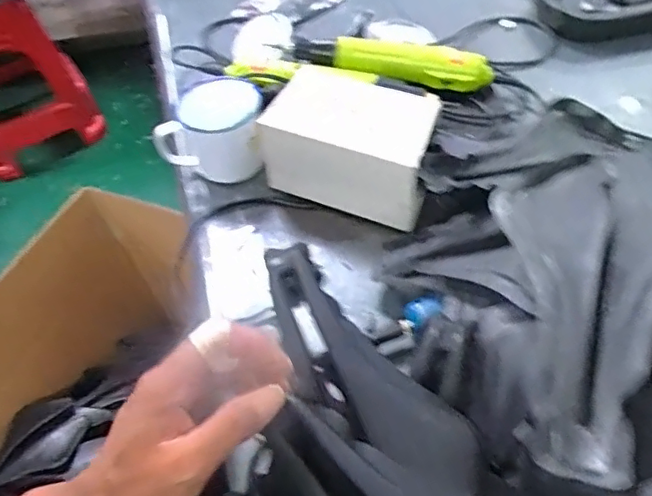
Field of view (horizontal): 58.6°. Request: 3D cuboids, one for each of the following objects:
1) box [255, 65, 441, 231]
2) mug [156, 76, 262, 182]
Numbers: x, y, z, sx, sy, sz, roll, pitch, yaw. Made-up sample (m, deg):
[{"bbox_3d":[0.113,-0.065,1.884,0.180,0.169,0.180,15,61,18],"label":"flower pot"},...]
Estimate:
[{"bbox_3d":[0.025,-0.100,0.585,0.160,0.095,0.102,15,56,16],"label":"box"},{"bbox_3d":[-0.115,-0.133,0.629,0.117,0.081,0.079,8,54,11],"label":"mug"}]

